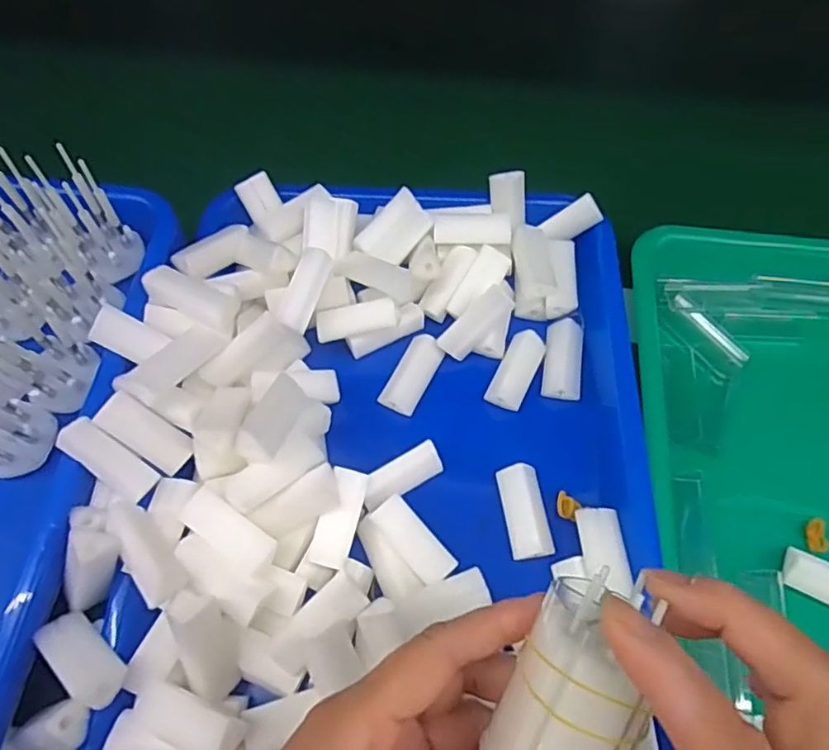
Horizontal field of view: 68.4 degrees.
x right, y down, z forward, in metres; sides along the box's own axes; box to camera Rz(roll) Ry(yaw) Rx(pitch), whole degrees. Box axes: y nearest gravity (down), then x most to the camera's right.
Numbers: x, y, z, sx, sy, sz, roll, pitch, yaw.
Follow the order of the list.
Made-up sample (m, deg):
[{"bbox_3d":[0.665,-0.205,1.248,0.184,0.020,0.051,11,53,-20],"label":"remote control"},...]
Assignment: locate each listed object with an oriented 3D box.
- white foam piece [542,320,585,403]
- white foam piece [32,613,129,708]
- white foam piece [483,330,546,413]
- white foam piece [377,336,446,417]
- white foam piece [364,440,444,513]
[{"bbox_3d":[0.086,-0.009,0.348,0.022,0.011,0.046,8,64,4],"label":"white foam piece"},{"bbox_3d":[-0.139,0.119,0.256,0.046,0.010,0.018,29,66,27],"label":"white foam piece"},{"bbox_3d":[0.057,-0.003,0.343,0.020,0.013,0.046,24,66,11],"label":"white foam piece"},{"bbox_3d":[-0.002,0.000,0.342,0.021,0.013,0.045,25,66,11],"label":"white foam piece"},{"bbox_3d":[-0.007,0.052,0.314,0.045,0.014,0.014,-30,67,-14],"label":"white foam piece"}]

